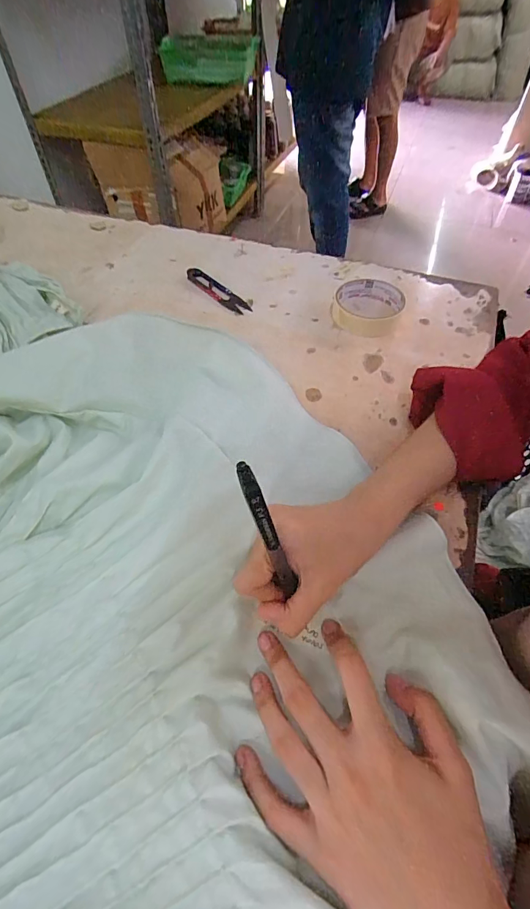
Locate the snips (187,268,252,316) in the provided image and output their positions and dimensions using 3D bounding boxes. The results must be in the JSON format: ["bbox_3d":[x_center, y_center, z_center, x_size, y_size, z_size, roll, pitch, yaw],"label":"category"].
[{"bbox_3d":[-0.061,-0.216,0.524,0.026,0.009,0.115,-38,62,-24],"label":"snips"}]

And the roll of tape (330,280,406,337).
[{"bbox_3d":[0.124,-0.179,0.487,0.080,0.025,0.080,0,54,0],"label":"roll of tape"}]

